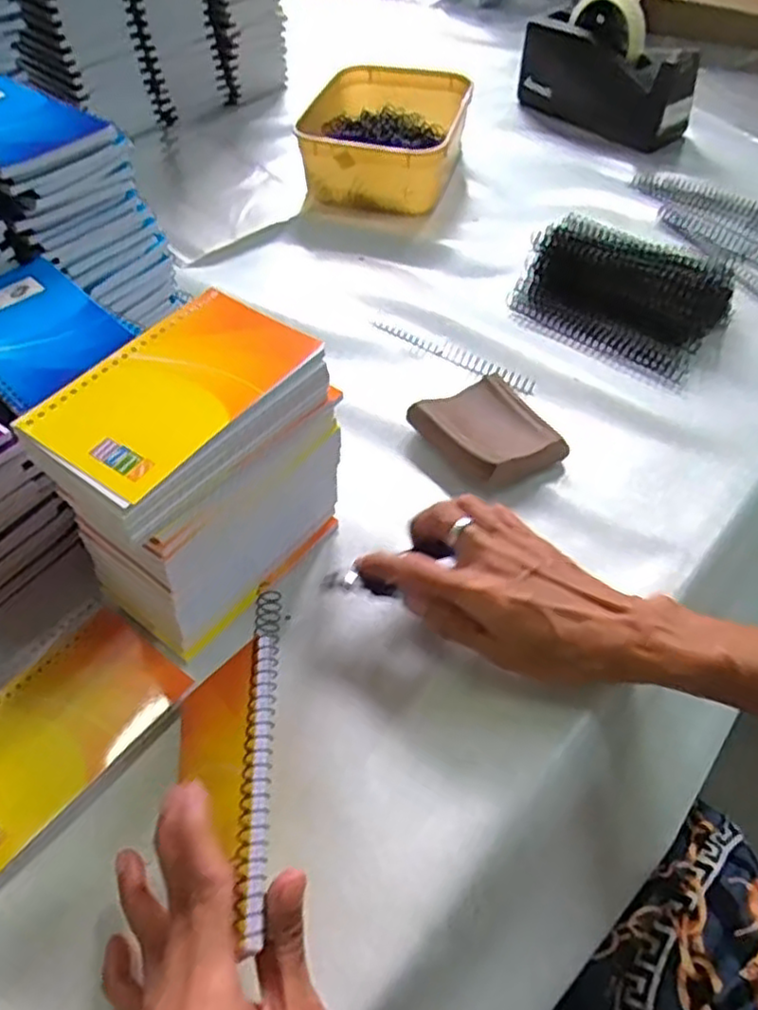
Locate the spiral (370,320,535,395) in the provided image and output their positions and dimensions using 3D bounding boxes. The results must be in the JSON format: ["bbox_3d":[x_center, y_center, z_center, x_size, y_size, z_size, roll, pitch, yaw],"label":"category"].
[{"bbox_3d":[0.056,-0.122,0.562,0.149,0.013,0.017,27,55,19],"label":"spiral"}]

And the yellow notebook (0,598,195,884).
[{"bbox_3d":[-0.177,0.115,0.369,0.097,0.007,0.129,32,57,23],"label":"yellow notebook"}]

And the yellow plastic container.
[{"bbox_3d":[0.004,-0.397,0.751,0.166,0.063,0.204,12,51,9],"label":"yellow plastic container"}]

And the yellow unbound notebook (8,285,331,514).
[{"bbox_3d":[-0.099,-0.059,0.338,0.080,0.006,0.130,30,56,21],"label":"yellow unbound notebook"}]

